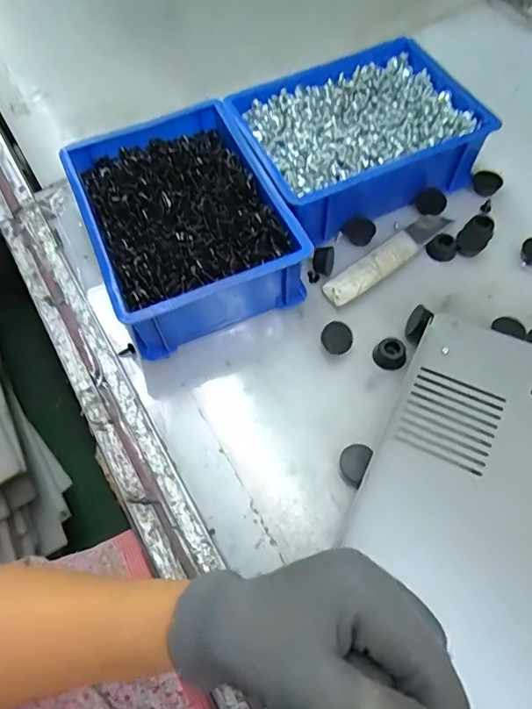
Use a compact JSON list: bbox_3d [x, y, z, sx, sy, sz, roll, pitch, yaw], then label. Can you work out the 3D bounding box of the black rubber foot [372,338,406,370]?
[{"bbox_3d":[0.093,-0.001,0.371,0.022,0.010,0.023,-2,62,3],"label":"black rubber foot"}]

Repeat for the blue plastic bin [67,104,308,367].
[{"bbox_3d":[-0.067,-0.107,0.407,0.145,0.064,0.196,-23,63,-8],"label":"blue plastic bin"}]

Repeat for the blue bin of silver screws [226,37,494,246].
[{"bbox_3d":[0.077,-0.192,0.441,0.190,0.061,0.141,-25,63,-9],"label":"blue bin of silver screws"}]

